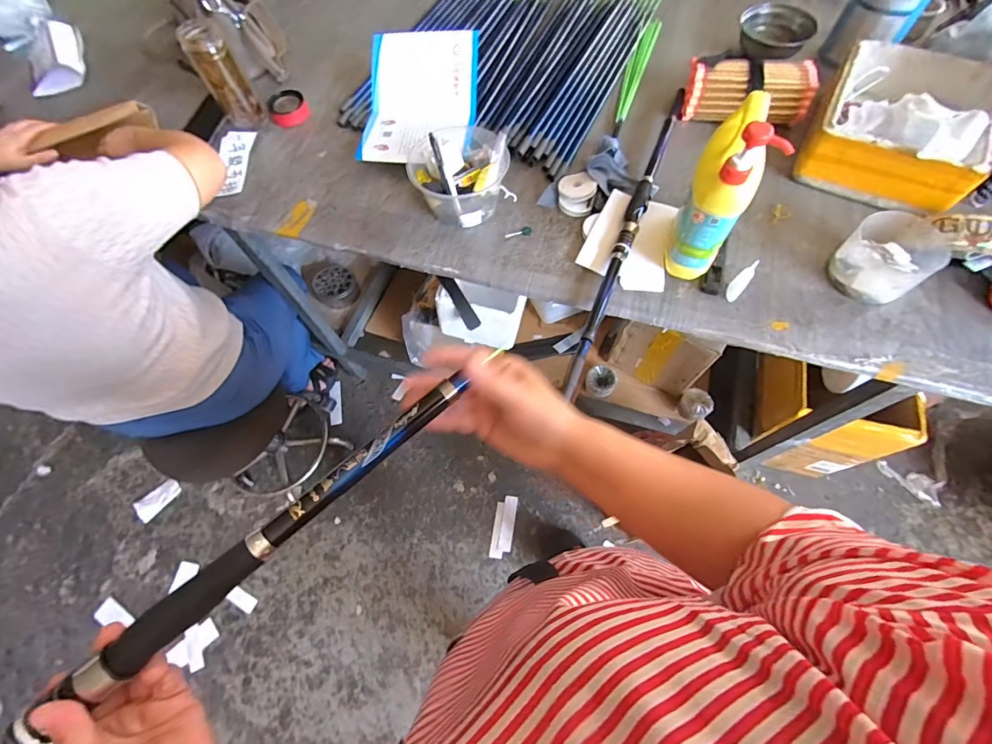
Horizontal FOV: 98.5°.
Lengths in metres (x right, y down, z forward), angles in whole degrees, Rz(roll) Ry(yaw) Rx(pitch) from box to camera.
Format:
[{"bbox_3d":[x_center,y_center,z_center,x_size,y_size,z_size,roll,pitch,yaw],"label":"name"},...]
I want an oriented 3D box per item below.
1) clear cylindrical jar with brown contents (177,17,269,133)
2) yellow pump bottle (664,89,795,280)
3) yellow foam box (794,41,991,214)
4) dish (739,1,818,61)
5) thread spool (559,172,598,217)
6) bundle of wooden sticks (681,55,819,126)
[{"bbox_3d":[-0.527,-0.570,0.829,0.075,0.169,0.082,-32,68,-11],"label":"clear cylindrical jar with brown contents"},{"bbox_3d":[0.305,-0.249,0.594,0.081,0.250,0.137,21,68,12],"label":"yellow pump bottle"},{"bbox_3d":[0.707,-0.442,0.746,0.245,0.122,0.301,28,70,15],"label":"yellow foam box"},{"bbox_3d":[0.595,-0.727,0.918,0.146,0.056,0.140,31,70,15],"label":"dish"},{"bbox_3d":[0.142,-0.315,0.756,0.066,0.030,0.075,16,67,10],"label":"thread spool"},{"bbox_3d":[0.471,-0.531,0.807,0.217,0.077,0.102,12,67,8],"label":"bundle of wooden sticks"}]

